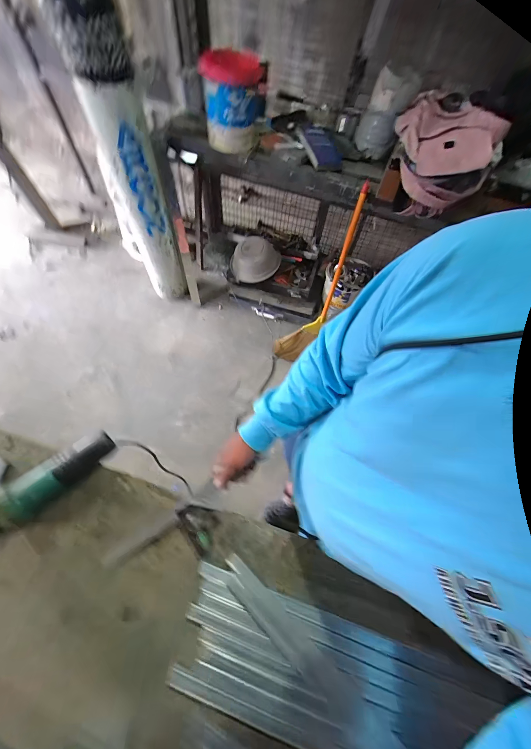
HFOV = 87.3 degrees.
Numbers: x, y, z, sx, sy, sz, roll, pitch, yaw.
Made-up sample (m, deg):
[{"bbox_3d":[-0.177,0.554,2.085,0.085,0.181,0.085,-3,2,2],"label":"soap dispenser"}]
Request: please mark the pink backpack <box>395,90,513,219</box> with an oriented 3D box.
[{"bbox_3d":[0.613,-0.782,0.986,0.330,0.251,0.404,24,62,7],"label":"pink backpack"}]

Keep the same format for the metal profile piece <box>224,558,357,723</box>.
[{"bbox_3d":[0.032,0.428,0.463,0.276,0.017,0.048,39,65,17],"label":"metal profile piece"}]

